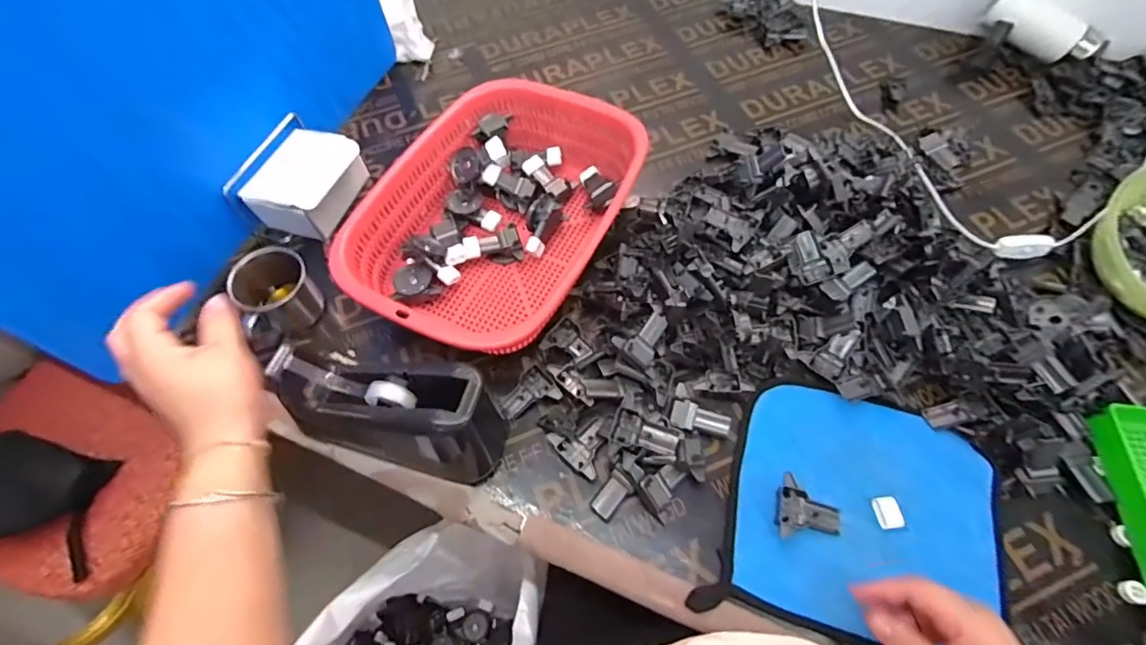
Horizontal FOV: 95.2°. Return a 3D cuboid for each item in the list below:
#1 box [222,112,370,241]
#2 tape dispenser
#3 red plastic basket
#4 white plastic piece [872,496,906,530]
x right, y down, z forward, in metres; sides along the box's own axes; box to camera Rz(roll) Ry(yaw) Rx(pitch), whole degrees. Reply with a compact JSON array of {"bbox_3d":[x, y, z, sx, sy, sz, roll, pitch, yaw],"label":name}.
[{"bbox_3d":[-0.333,-0.180,0.659,0.119,0.065,0.140,15,62,11],"label":"box"},{"bbox_3d":[-0.166,0.080,0.482,0.193,0.102,0.076,10,61,9],"label":"tape dispenser"},{"bbox_3d":[-0.082,-0.117,0.593,0.247,0.098,0.338,29,66,18],"label":"red plastic basket"},{"bbox_3d":[0.279,0.168,0.462,0.019,0.010,0.027,-13,60,-4],"label":"white plastic piece"}]

